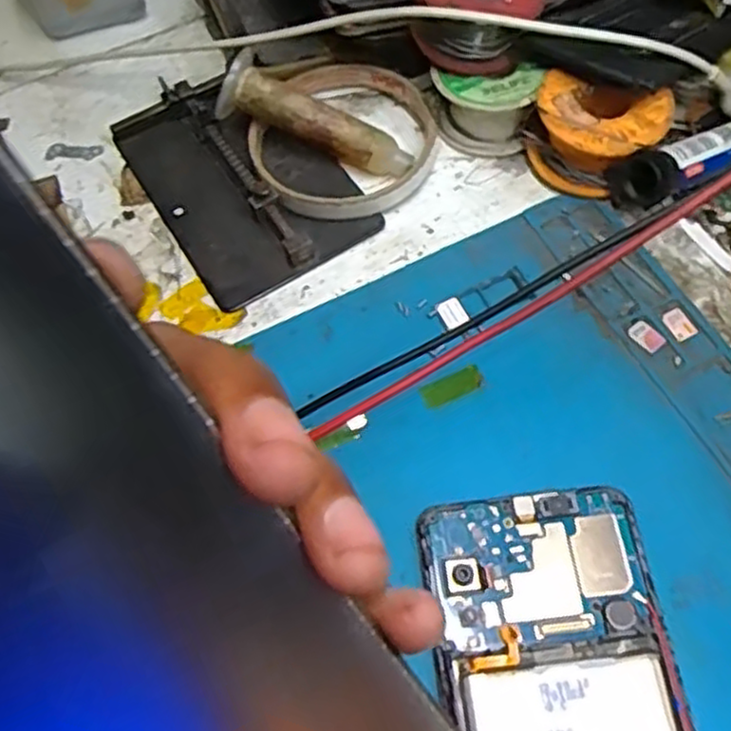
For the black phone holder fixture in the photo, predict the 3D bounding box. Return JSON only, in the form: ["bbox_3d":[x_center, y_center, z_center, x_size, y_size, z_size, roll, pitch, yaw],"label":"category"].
[{"bbox_3d":[-0.057,-0.086,0.326,0.078,0.015,0.118,-31,65,-13],"label":"black phone holder fixture"}]

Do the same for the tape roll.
[{"bbox_3d":[-0.010,-0.101,0.330,0.080,0.018,0.083,-1,62,2],"label":"tape roll"}]

